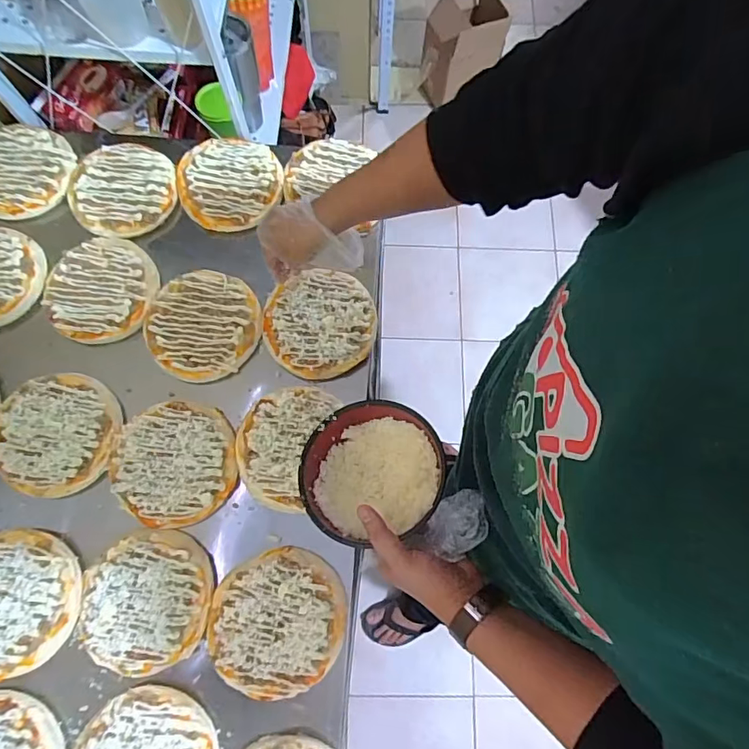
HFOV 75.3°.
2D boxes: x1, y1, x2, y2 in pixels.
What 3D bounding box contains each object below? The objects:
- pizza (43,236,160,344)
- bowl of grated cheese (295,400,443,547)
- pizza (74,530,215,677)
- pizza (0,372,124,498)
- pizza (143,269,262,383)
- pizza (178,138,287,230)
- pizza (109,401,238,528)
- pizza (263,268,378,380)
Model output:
[{"bbox_3d":[-0.366,-0.113,0.652,0.138,0.016,0.147,0,74,0],"label":"pizza"},{"bbox_3d":[-0.003,0.098,0.502,0.141,0.054,0.131,0,74,0],"label":"bowl of grated cheese"},{"bbox_3d":[-0.255,0.252,0.543,0.140,0.017,0.144,5,74,1],"label":"pizza"},{"bbox_3d":[-0.388,0.072,0.595,0.140,0.019,0.147,0,74,0],"label":"pizza"},{"bbox_3d":[-0.225,-0.066,0.638,0.145,0.015,0.144,0,74,0],"label":"pizza"},{"bbox_3d":[-0.208,-0.278,0.700,0.146,0.016,0.145,-11,74,-3],"label":"pizza"},{"bbox_3d":[-0.241,0.106,0.588,0.145,0.020,0.144,0,74,0],"label":"pizza"},{"bbox_3d":[-0.071,-0.068,0.636,0.142,0.015,0.140,-9,74,-2],"label":"pizza"}]

